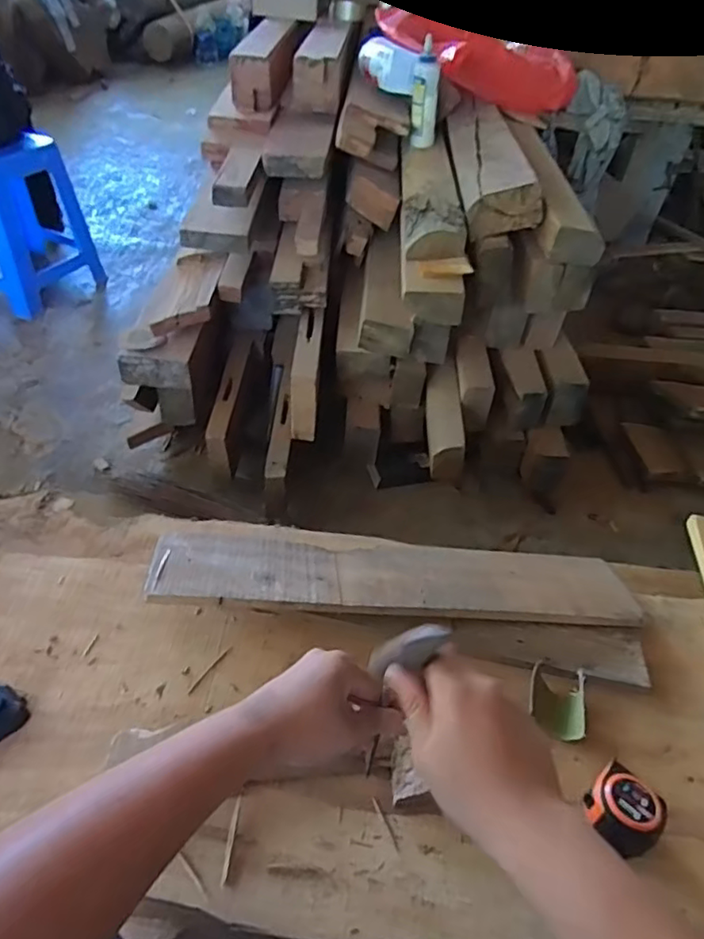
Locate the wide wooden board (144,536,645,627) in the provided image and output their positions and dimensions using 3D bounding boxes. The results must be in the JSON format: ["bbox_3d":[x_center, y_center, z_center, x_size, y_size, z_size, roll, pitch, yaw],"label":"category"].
[{"bbox_3d":[0.061,0.139,0.738,0.592,0.019,0.121,5,30,-7],"label":"wide wooden board"}]

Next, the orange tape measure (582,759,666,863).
[{"bbox_3d":[0.259,0.327,0.564,0.062,0.046,0.069,-26,52,-29],"label":"orange tape measure"}]

